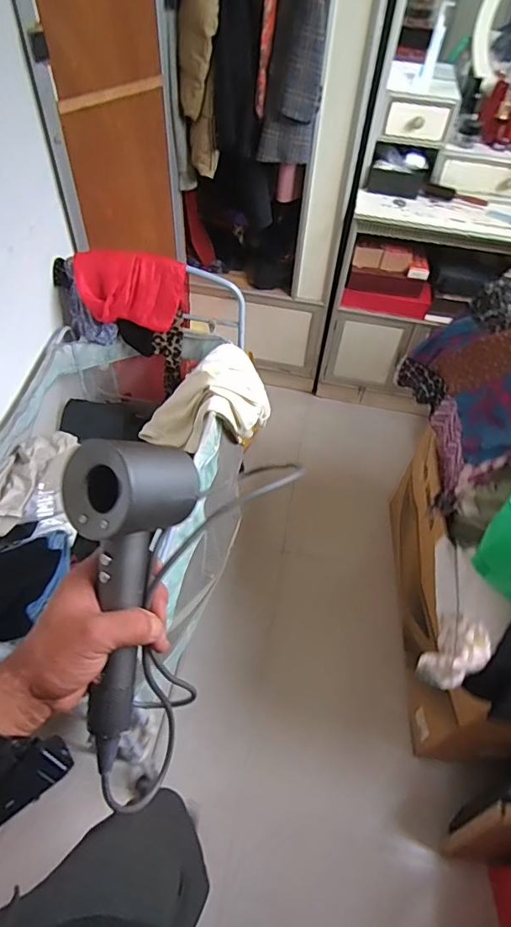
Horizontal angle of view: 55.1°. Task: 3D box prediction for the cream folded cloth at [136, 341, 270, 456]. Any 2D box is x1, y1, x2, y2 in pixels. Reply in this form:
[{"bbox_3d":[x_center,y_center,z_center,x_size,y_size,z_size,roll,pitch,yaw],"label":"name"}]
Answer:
[{"bbox_3d":[-0.144,-0.162,1.436,0.351,0.283,0.229,-20,57,-19],"label":"cream folded cloth"}]

